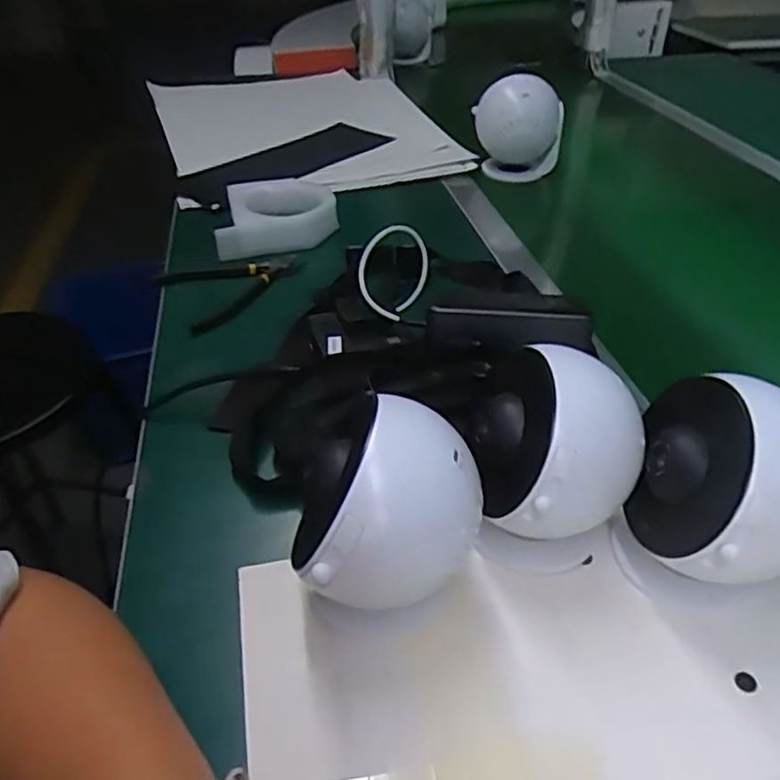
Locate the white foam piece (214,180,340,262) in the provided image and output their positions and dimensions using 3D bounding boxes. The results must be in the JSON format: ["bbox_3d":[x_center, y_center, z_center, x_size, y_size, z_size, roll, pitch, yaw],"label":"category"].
[{"bbox_3d":[-0.124,-0.194,0.739,0.129,0.037,0.139,-4,39,-5],"label":"white foam piece"}]

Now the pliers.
[{"bbox_3d":[-0.150,-0.106,0.657,0.138,0.016,0.101,-24,45,-27],"label":"pliers"}]

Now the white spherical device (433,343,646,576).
[{"bbox_3d":[0.086,0.042,0.373,0.083,0.119,0.079,-20,43,-23],"label":"white spherical device"}]

